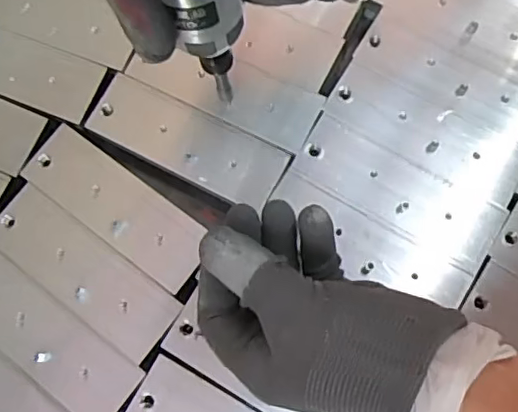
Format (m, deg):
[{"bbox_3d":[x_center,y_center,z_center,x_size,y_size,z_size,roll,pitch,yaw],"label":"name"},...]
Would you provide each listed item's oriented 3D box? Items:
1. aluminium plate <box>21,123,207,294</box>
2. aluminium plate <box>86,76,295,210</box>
[{"bbox_3d":[-0.085,0.000,0.352,0.120,0.005,0.041,36,79,11],"label":"aluminium plate"},{"bbox_3d":[-0.045,-0.041,0.361,0.122,0.004,0.042,26,77,9],"label":"aluminium plate"}]

